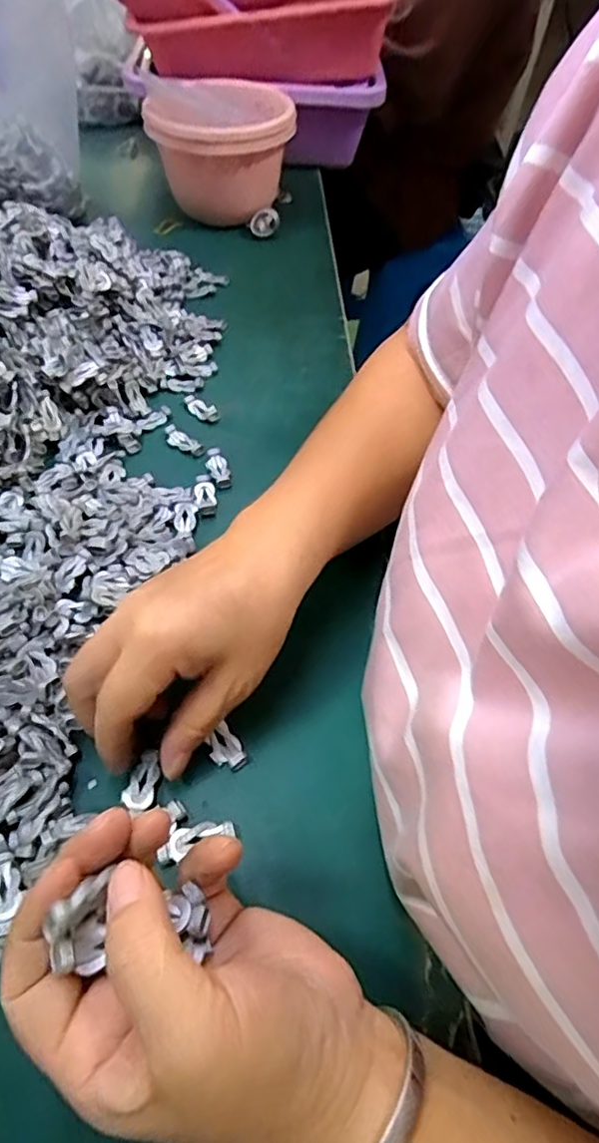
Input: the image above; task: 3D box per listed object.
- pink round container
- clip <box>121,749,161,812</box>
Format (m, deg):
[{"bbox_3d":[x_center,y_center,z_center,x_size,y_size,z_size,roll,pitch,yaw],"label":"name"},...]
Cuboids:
[{"bbox_3d":[-0.081,-0.428,0.614,0.141,0.106,0.130,-6,54,-8],"label":"pink round container"},{"bbox_3d":[-0.076,0.100,0.287,0.015,0.004,0.028,9,53,3],"label":"clip"}]

